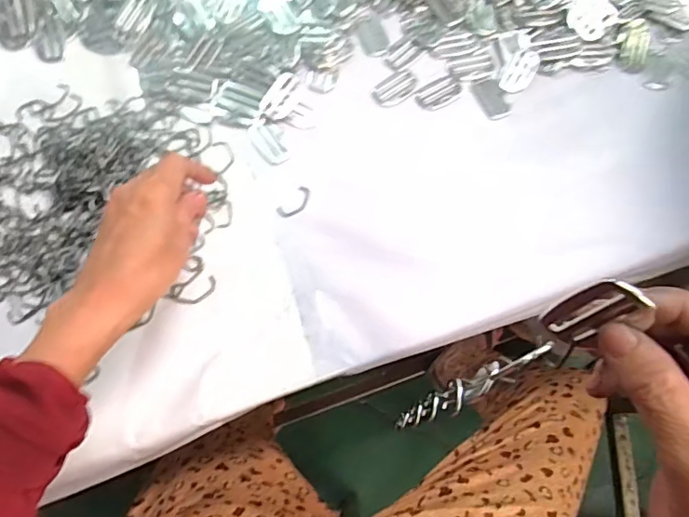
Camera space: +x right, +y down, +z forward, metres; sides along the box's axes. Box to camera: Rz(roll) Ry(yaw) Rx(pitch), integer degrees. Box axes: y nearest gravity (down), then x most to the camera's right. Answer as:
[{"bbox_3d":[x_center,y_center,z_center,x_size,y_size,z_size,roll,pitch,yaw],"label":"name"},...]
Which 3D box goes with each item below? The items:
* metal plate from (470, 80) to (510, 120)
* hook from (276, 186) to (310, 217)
[{"bbox_3d":[0.143,-0.155,0.503,0.027,0.004,0.044,-19,73,-9],"label":"metal plate"},{"bbox_3d":[-0.042,-0.049,0.454,0.017,0.004,0.035,39,72,13],"label":"hook"}]

